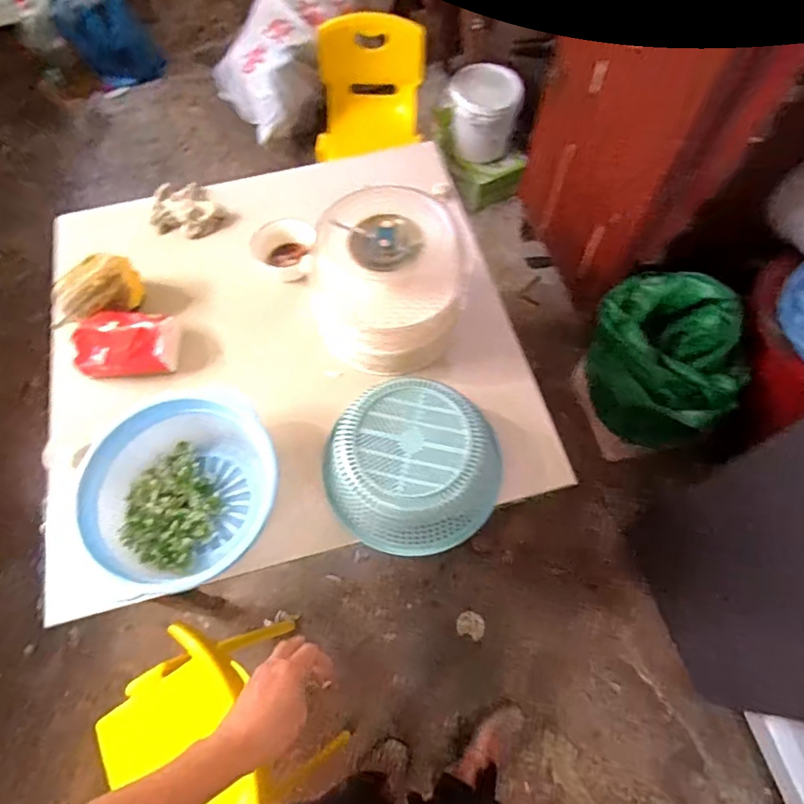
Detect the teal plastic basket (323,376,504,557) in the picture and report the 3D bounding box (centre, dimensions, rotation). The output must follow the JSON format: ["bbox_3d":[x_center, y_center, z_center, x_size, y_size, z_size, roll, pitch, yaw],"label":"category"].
[{"bbox_3d":[0.018,0.099,0.761,0.233,0.101,0.234,-1,65,2],"label":"teal plastic basket"}]

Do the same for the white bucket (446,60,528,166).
[{"bbox_3d":[0.256,-0.897,1.615,0.212,0.211,0.214,-1,65,2],"label":"white bucket"}]

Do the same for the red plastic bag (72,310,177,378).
[{"bbox_3d":[-0.462,-0.102,0.871,0.153,0.082,0.102,-5,65,0],"label":"red plastic bag"}]

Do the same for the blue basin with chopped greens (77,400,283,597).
[{"bbox_3d":[-0.304,0.127,0.761,0.259,0.105,0.266,-1,65,2],"label":"blue basin with chopped greens"}]

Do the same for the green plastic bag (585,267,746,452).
[{"bbox_3d":[0.570,-0.075,1.199,0.321,0.375,0.270,26,69,13],"label":"green plastic bag"}]

